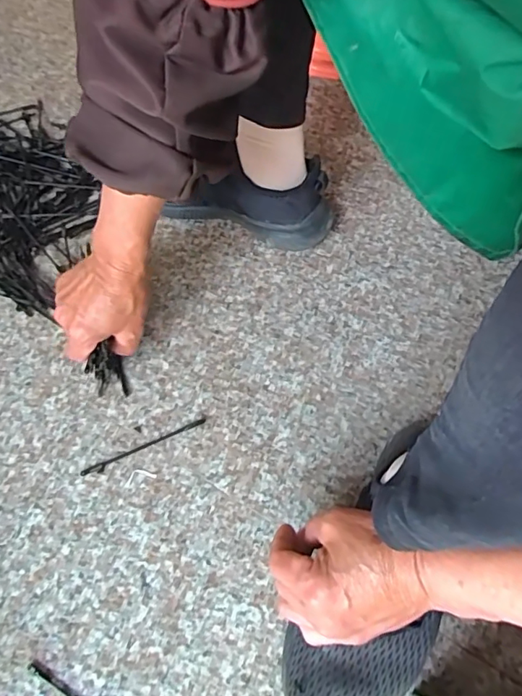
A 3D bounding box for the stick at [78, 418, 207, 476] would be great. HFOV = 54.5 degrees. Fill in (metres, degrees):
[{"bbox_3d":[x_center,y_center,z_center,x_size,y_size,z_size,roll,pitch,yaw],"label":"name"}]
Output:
[{"bbox_3d":[-0.106,0.090,0.463,0.116,0.004,0.009,-22,65,-15],"label":"stick"}]

